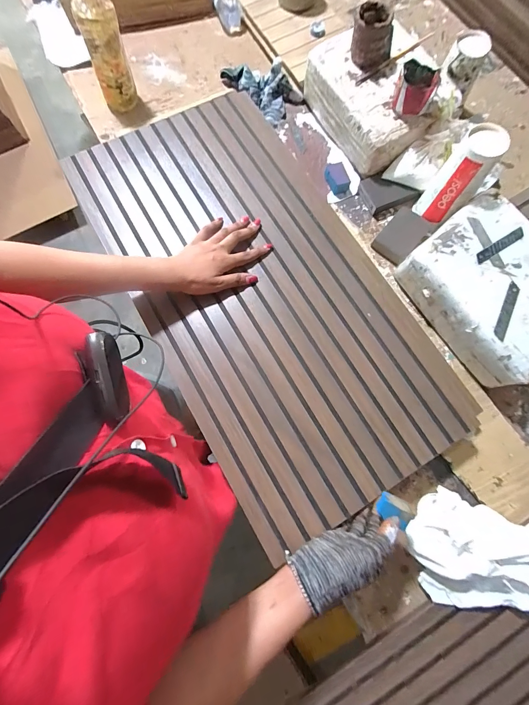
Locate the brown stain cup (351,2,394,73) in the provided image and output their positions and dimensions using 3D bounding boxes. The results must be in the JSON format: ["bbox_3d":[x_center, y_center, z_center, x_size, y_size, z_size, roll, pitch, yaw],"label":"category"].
[{"bbox_3d":[0.201,-0.585,0.567,0.075,0.074,0.067,23,80,7],"label":"brown stain cup"}]

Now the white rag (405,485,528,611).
[{"bbox_3d":[0.313,0.298,0.441,0.203,0.063,0.152,21,77,7],"label":"white rag"}]

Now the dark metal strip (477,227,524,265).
[{"bbox_3d":[0.381,-0.173,0.498,0.095,0.004,0.017,-31,77,-6],"label":"dark metal strip"}]

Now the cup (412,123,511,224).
[{"bbox_3d":[0.336,-0.300,0.542,0.075,0.158,0.063,38,82,9],"label":"cup"}]

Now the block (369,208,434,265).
[{"bbox_3d":[0.274,-0.230,0.616,0.070,0.020,0.114,43,83,10],"label":"block"}]

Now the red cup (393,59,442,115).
[{"bbox_3d":[0.267,-0.467,0.547,0.066,0.052,0.070,0,76,2],"label":"red cup"}]

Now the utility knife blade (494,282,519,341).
[{"bbox_3d":[0.372,-0.064,0.476,0.016,0.004,0.097,24,78,8],"label":"utility knife blade"}]

